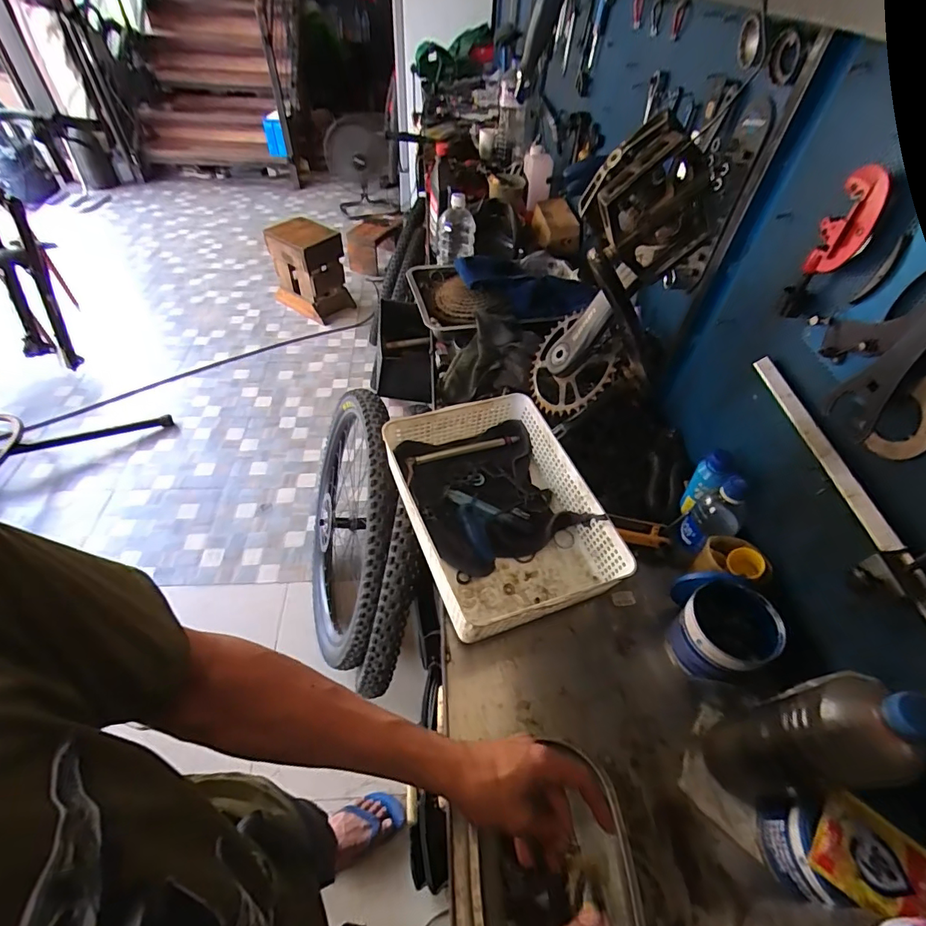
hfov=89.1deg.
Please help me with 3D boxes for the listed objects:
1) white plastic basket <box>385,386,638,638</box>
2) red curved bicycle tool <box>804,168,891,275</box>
[{"bbox_3d":[0.050,0.069,0.688,0.249,0.114,0.327,-16,52,-17],"label":"white plastic basket"},{"bbox_3d":[0.385,-0.236,0.470,0.044,0.099,0.022,37,56,25],"label":"red curved bicycle tool"}]

